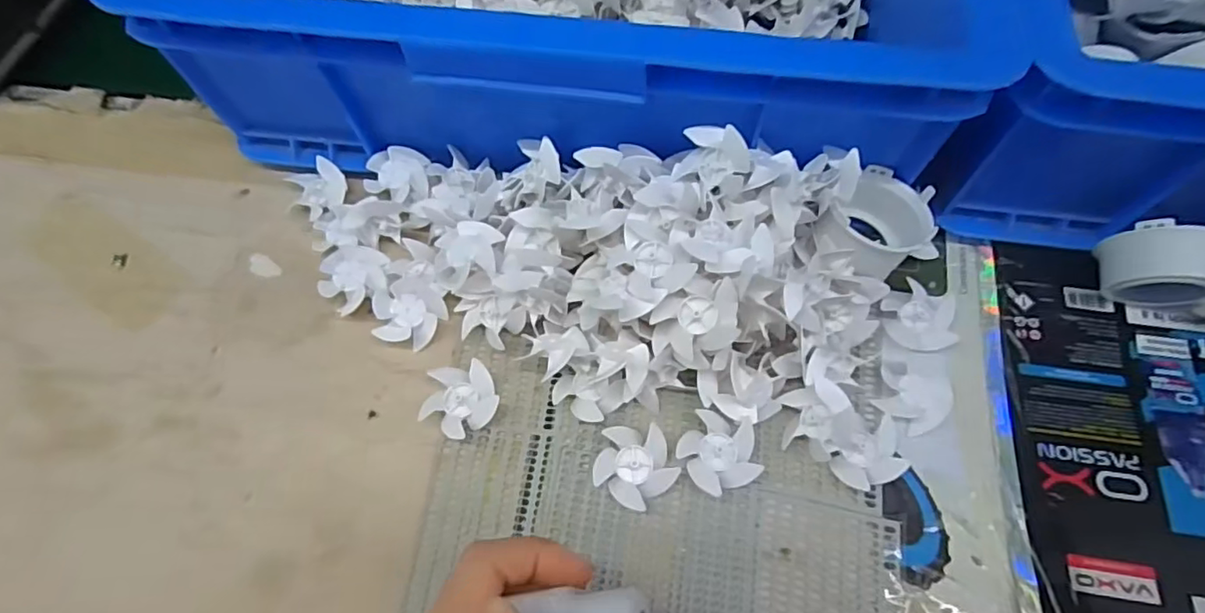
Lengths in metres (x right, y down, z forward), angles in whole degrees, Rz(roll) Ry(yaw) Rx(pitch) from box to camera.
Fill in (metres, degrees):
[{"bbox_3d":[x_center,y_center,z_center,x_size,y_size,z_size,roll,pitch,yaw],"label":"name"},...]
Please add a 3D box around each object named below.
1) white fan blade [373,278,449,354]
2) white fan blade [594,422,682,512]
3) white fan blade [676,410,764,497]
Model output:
[{"bbox_3d":[-0.106,0.004,0.327,0.033,0.018,0.037,27,67,13],"label":"white fan blade"},{"bbox_3d":[0.016,0.077,0.290,0.038,0.016,0.037,0,64,0],"label":"white fan blade"},{"bbox_3d":[0.058,0.071,0.293,0.039,0.015,0.038,0,64,0],"label":"white fan blade"}]

